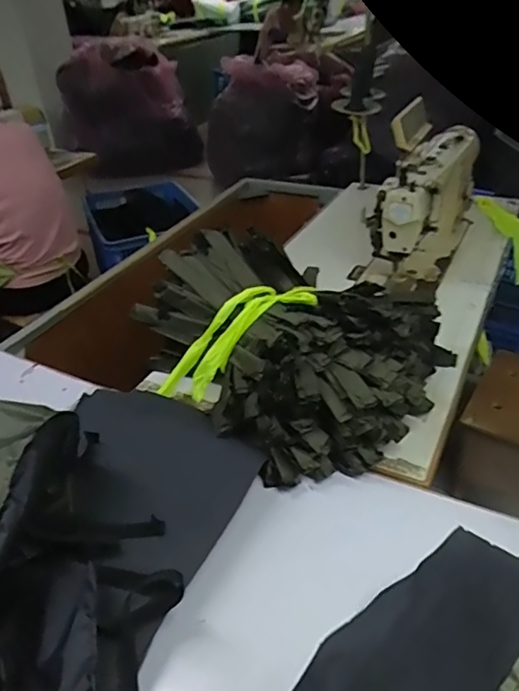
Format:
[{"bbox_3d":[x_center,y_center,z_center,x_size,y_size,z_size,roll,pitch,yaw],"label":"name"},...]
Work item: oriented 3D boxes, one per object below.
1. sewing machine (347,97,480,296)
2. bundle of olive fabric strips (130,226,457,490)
[{"bbox_3d":[0.413,-0.386,1.336,0.207,0.285,0.522,14,39,23],"label":"sewing machine"},{"bbox_3d":[0.051,-0.025,0.931,0.418,0.193,0.495,-31,44,-33],"label":"bundle of olive fabric strips"}]

